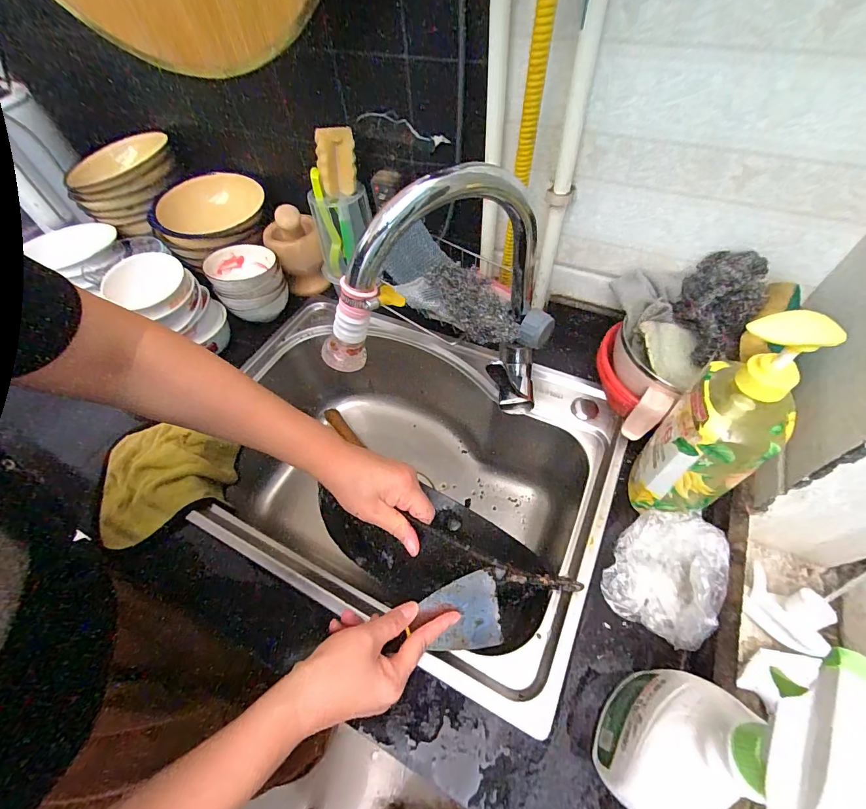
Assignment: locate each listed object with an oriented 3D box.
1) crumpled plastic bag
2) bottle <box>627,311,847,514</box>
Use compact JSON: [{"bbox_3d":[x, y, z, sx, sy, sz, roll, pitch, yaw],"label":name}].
[{"bbox_3d":[0.234,0.168,0.403,0.089,0.065,0.126,22,60,19],"label":"crumpled plastic bag"},{"bbox_3d":[0.261,0.023,0.364,0.079,0.249,0.085,36,65,26],"label":"bottle"}]

